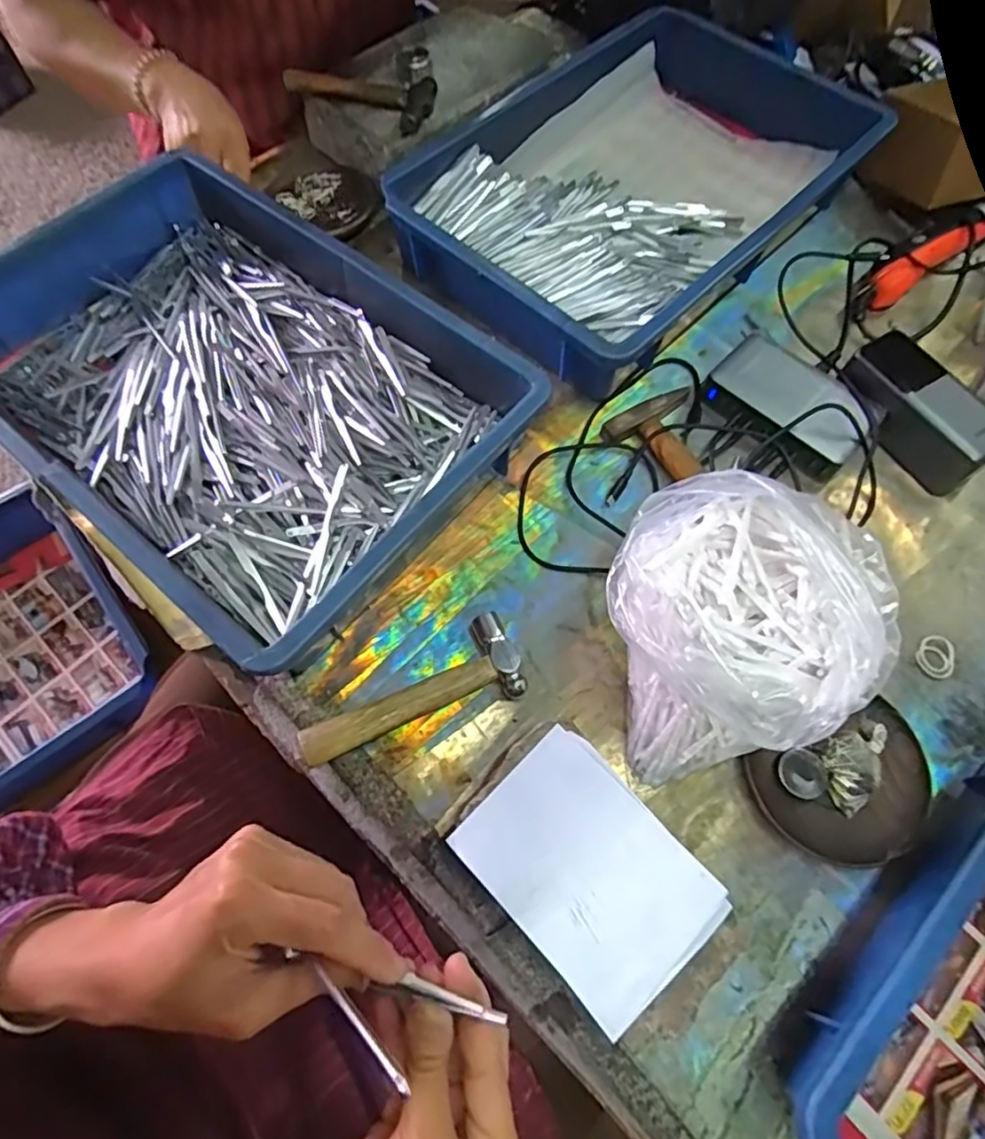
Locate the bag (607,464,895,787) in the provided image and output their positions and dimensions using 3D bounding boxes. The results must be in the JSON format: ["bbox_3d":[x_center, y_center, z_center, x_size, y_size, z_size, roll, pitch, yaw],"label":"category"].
[{"bbox_3d":[0.138,0.031,0.375,0.124,0.139,0.158,-12,67,-6],"label":"bag"}]

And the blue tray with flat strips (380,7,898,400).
[{"bbox_3d":[0.133,-0.369,0.590,0.300,0.071,0.417,42,72,16],"label":"blue tray with flat strips"}]

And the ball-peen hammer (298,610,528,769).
[{"bbox_3d":[-0.055,0.086,0.420,0.154,0.021,0.058,-23,68,-11],"label":"ball-peen hammer"}]

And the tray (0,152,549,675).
[{"bbox_3d":[-0.208,-0.147,0.492,0.431,0.071,0.293,38,70,14],"label":"tray"}]

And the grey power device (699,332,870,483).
[{"bbox_3d":[0.245,-0.136,0.513,0.127,0.028,0.079,39,71,15],"label":"grey power device"}]

